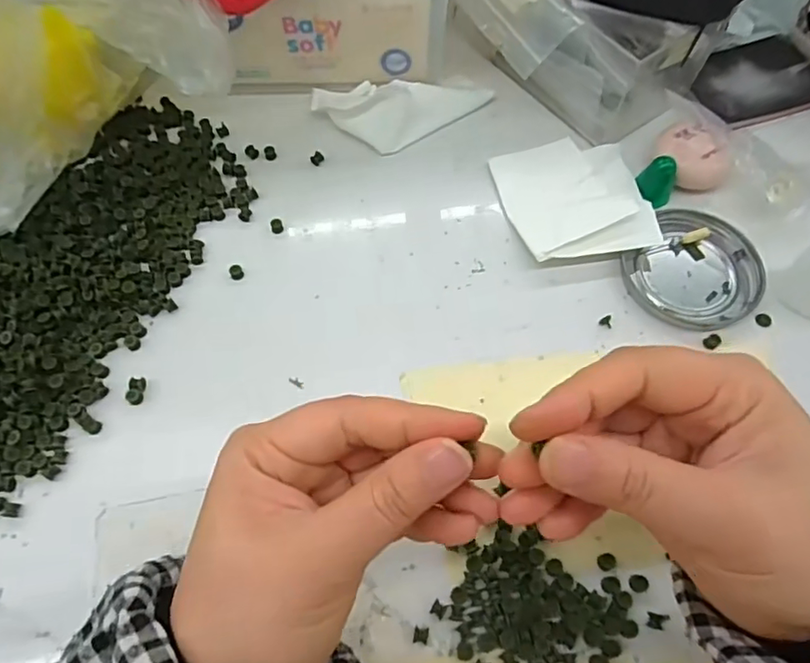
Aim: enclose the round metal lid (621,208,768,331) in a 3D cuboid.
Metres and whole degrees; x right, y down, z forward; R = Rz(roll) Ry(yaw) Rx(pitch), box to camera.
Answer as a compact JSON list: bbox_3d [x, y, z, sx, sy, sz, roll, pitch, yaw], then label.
[{"bbox_3d":[0.171,-0.034,0.333,0.071,0.012,0.074,0,65,0],"label":"round metal lid"}]

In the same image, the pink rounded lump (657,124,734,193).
[{"bbox_3d":[0.181,-0.113,0.355,0.025,0.026,0.046,-21,67,-10],"label":"pink rounded lump"}]

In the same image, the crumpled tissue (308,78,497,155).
[{"bbox_3d":[0.000,-0.150,0.381,0.119,0.019,0.054,-6,65,-3],"label":"crumpled tissue"}]

